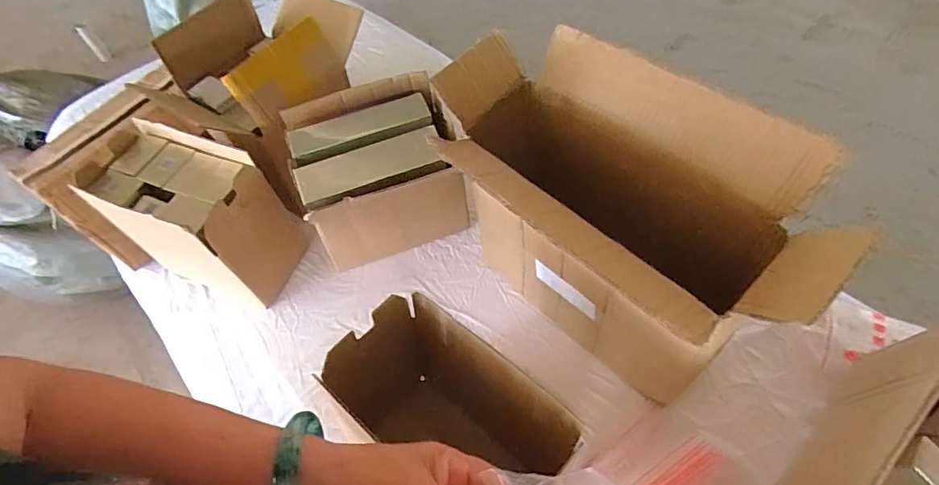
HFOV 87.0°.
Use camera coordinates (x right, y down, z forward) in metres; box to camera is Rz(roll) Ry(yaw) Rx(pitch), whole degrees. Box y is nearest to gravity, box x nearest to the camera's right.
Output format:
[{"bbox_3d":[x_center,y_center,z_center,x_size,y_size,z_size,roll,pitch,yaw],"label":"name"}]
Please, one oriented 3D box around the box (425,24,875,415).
[{"bbox_3d":[0.147,-0.015,0.597,0.240,0.303,0.432,-36,60,-19],"label":"box"}]

